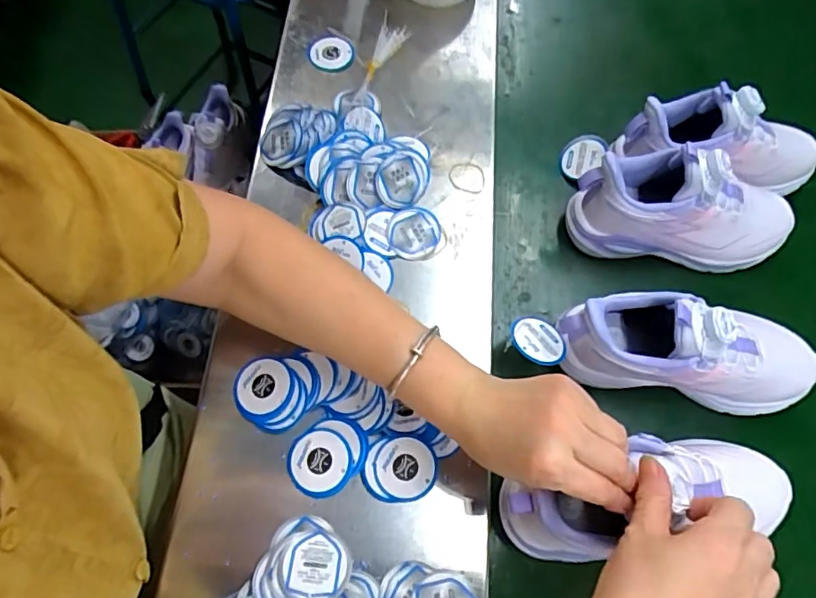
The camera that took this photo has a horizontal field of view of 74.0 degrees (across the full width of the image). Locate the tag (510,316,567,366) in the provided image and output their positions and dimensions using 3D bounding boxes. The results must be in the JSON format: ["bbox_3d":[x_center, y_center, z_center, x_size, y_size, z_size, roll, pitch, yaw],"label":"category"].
[{"bbox_3d":[0.111,0.035,0.461,0.049,0.005,0.043,27,52,8],"label":"tag"}]

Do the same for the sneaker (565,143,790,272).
[{"bbox_3d":[0.249,-0.082,0.490,0.197,0.110,0.077,3,65,2],"label":"sneaker"}]

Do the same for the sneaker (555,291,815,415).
[{"bbox_3d":[0.234,0.039,0.443,0.218,0.105,0.076,8,65,5],"label":"sneaker"}]

